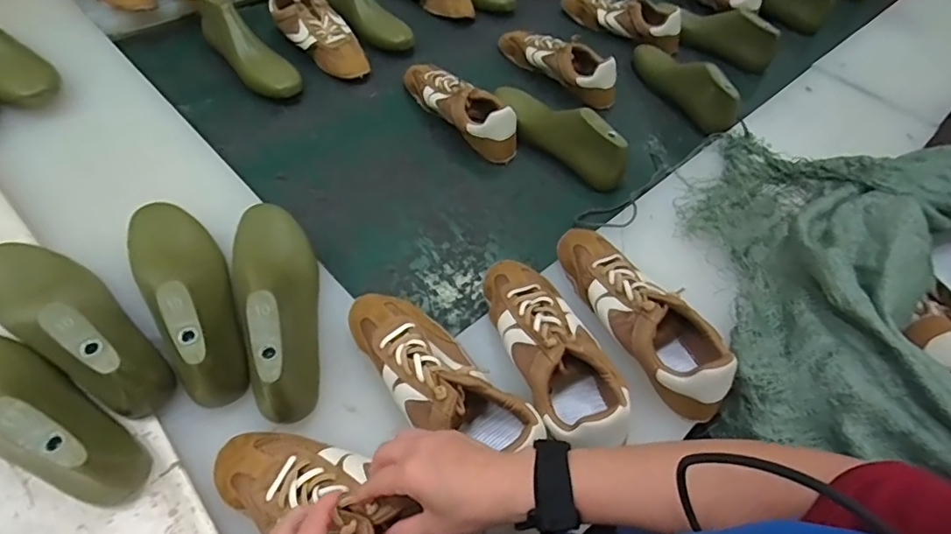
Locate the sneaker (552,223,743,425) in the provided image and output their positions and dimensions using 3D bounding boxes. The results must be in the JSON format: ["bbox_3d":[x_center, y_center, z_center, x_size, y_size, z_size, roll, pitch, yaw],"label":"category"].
[{"bbox_3d":[0.188,0.045,0.602,0.094,0.079,0.255,-18,59,-19],"label":"sneaker"}]

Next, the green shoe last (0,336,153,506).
[{"bbox_3d":[-0.411,0.114,0.468,0.273,0.095,0.082,23,54,11],"label":"green shoe last"}]

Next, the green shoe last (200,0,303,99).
[{"bbox_3d":[-0.391,-0.372,0.903,0.241,0.089,0.078,45,61,12],"label":"green shoe last"}]

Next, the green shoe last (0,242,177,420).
[{"bbox_3d":[-0.400,0.041,0.511,0.263,0.089,0.087,35,57,19],"label":"green shoe last"}]

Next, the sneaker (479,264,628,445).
[{"bbox_3d":[0.076,0.074,0.559,0.087,0.078,0.219,-13,57,-16],"label":"sneaker"}]

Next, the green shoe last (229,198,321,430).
[{"bbox_3d":[-0.209,0.021,0.550,0.087,0.087,0.269,-14,56,-16],"label":"green shoe last"}]

